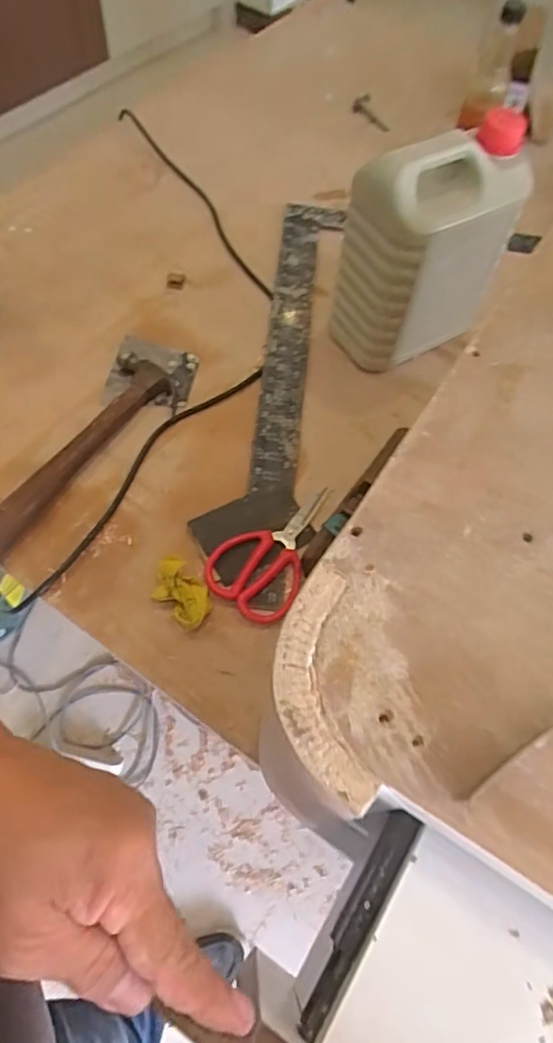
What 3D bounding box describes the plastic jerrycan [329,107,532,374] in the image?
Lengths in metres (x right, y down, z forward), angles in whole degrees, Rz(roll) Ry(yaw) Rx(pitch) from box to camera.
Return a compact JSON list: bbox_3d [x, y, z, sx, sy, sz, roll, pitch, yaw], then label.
[{"bbox_3d":[0.158,-0.283,0.650,0.161,0.228,0.098,-27,66,-17],"label":"plastic jerrycan"}]

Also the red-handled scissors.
[{"bbox_3d":[0.003,0.022,0.610,0.088,0.009,0.162,32,64,13],"label":"red-handled scissors"}]

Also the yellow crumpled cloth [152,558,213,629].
[{"bbox_3d":[-0.091,0.069,0.576,0.069,0.017,0.041,41,67,17],"label":"yellow crumpled cloth"}]

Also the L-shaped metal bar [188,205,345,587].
[{"bbox_3d":[0.009,-0.196,0.729,0.092,0.013,0.583,11,62,3],"label":"L-shaped metal bar"}]

